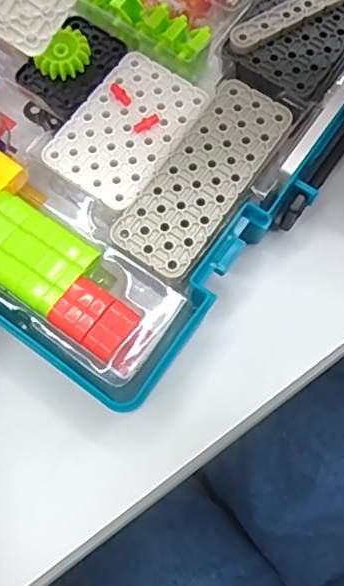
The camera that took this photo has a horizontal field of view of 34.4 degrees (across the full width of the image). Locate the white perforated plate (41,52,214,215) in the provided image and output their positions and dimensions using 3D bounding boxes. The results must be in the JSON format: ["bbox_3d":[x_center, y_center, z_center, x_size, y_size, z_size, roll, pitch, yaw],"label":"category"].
[{"bbox_3d":[-0.022,-0.080,0.266,0.049,0.005,0.074,34,75,11],"label":"white perforated plate"}]

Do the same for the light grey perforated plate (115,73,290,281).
[{"bbox_3d":[0.015,-0.055,0.254,0.038,0.006,0.100,33,75,11],"label":"light grey perforated plate"}]

